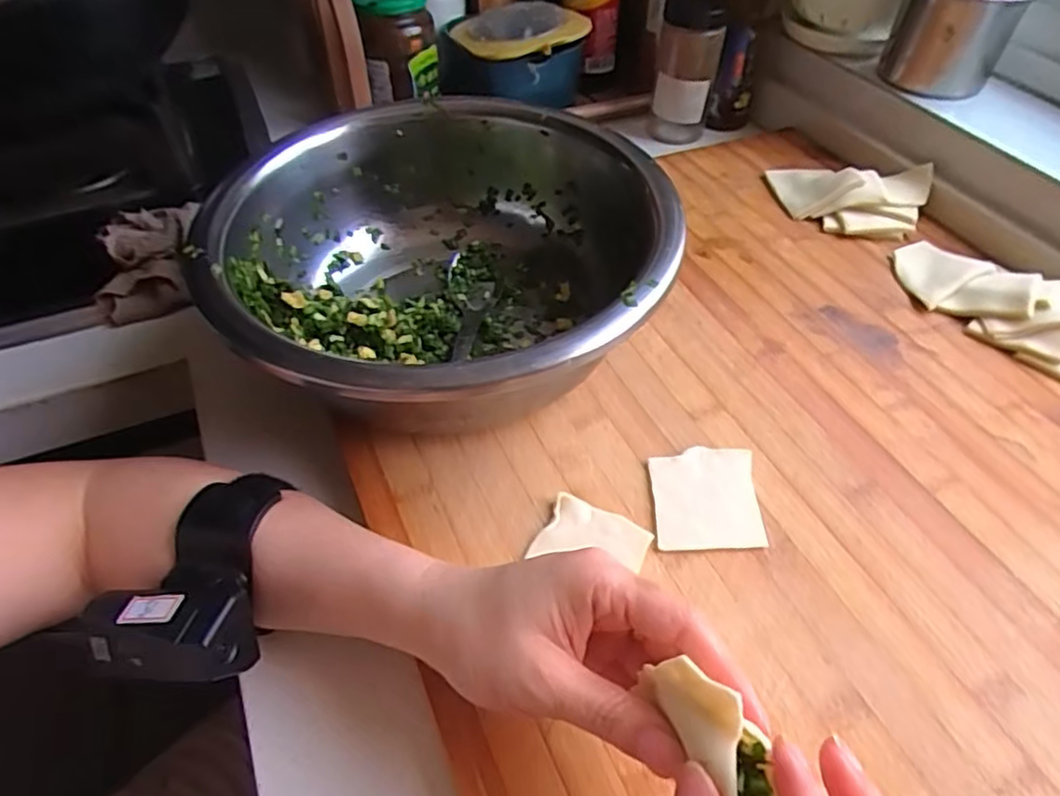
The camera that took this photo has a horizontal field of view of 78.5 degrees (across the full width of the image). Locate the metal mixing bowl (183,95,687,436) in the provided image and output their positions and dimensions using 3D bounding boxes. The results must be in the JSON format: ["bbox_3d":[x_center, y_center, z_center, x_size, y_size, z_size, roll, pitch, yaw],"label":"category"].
[{"bbox_3d":[-0.048,-0.075,0.395,0.249,0.093,0.258,0,49,0],"label":"metal mixing bowl"}]

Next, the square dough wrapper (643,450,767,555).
[{"bbox_3d":[0.093,0.053,0.345,0.054,0.004,0.061,1,49,1],"label":"square dough wrapper"}]

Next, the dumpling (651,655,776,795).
[{"bbox_3d":[0.060,0.108,0.201,0.020,0.017,0.055,-25,67,-20],"label":"dumpling"}]

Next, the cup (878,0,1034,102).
[{"bbox_3d":[0.353,-0.312,0.546,0.083,0.089,0.081,16,51,13],"label":"cup"}]

